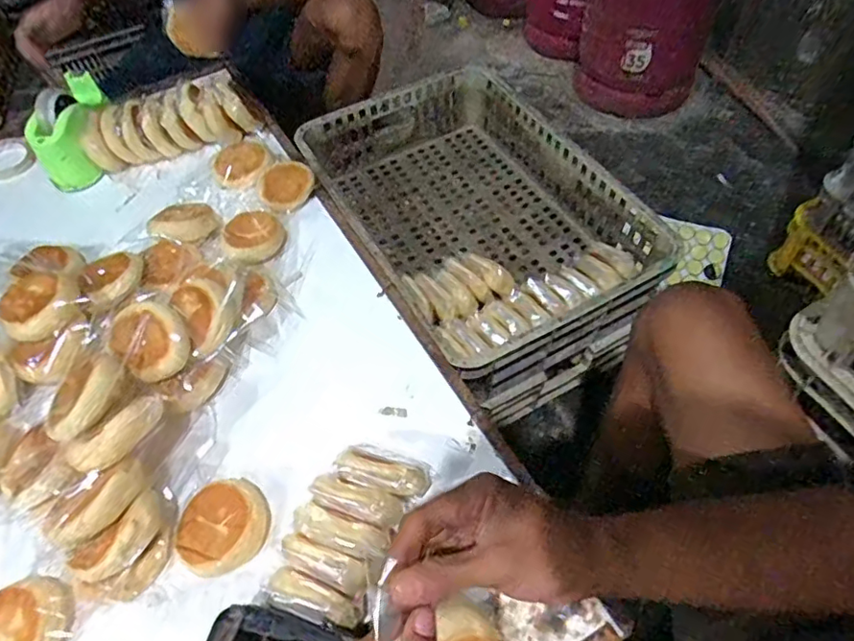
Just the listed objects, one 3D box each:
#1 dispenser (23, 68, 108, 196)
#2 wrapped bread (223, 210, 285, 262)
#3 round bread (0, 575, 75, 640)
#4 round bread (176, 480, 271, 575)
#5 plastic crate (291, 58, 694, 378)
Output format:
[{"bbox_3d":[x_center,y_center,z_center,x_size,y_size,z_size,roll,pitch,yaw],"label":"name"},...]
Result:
[{"bbox_3d":[-0.615,-0.343,0.991,0.095,0.131,0.199,1,57,3],"label":"dispenser"},{"bbox_3d":[-0.263,-0.128,0.852,0.085,0.030,0.096,-29,60,-16],"label":"wrapped bread"},{"bbox_3d":[-0.408,0.308,0.562,0.087,0.041,0.104,38,65,23],"label":"round bread"},{"bbox_3d":[-0.219,0.226,0.611,0.095,0.039,0.087,-1,57,1],"label":"round bread"},{"bbox_3d":[0.074,-0.193,1.003,0.436,0.152,0.623,-27,58,-15],"label":"plastic crate"}]

